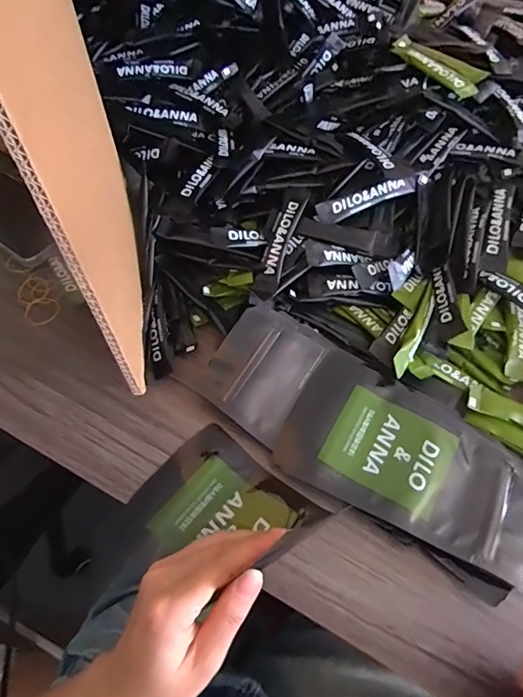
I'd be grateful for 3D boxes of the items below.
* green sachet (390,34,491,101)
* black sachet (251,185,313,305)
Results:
[{"bbox_3d":[0.194,-0.321,0.497,0.057,0.011,0.127,-36,65,-22],"label":"green sachet"},{"bbox_3d":[0.020,-0.110,0.436,0.023,0.017,0.125,18,79,9],"label":"black sachet"}]

